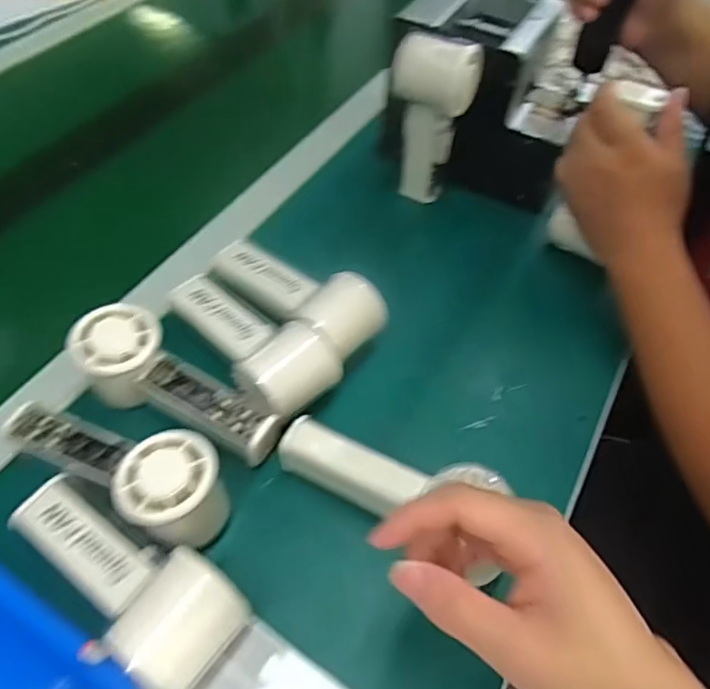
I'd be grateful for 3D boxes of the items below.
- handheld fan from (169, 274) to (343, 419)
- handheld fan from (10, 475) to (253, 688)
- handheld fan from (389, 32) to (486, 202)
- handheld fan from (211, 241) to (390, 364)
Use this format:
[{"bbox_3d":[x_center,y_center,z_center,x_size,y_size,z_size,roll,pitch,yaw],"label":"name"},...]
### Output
[{"bbox_3d":[-0.084,-0.006,0.445,0.154,0.045,0.065,39,61,24],"label":"handheld fan"},{"bbox_3d":[-0.134,0.133,0.341,0.151,0.043,0.059,32,59,20],"label":"handheld fan"},{"bbox_3d":[0.068,-0.202,0.534,0.072,0.148,0.048,12,53,7],"label":"handheld fan"},{"bbox_3d":[-0.050,-0.042,0.473,0.160,0.049,0.063,35,60,22],"label":"handheld fan"}]

